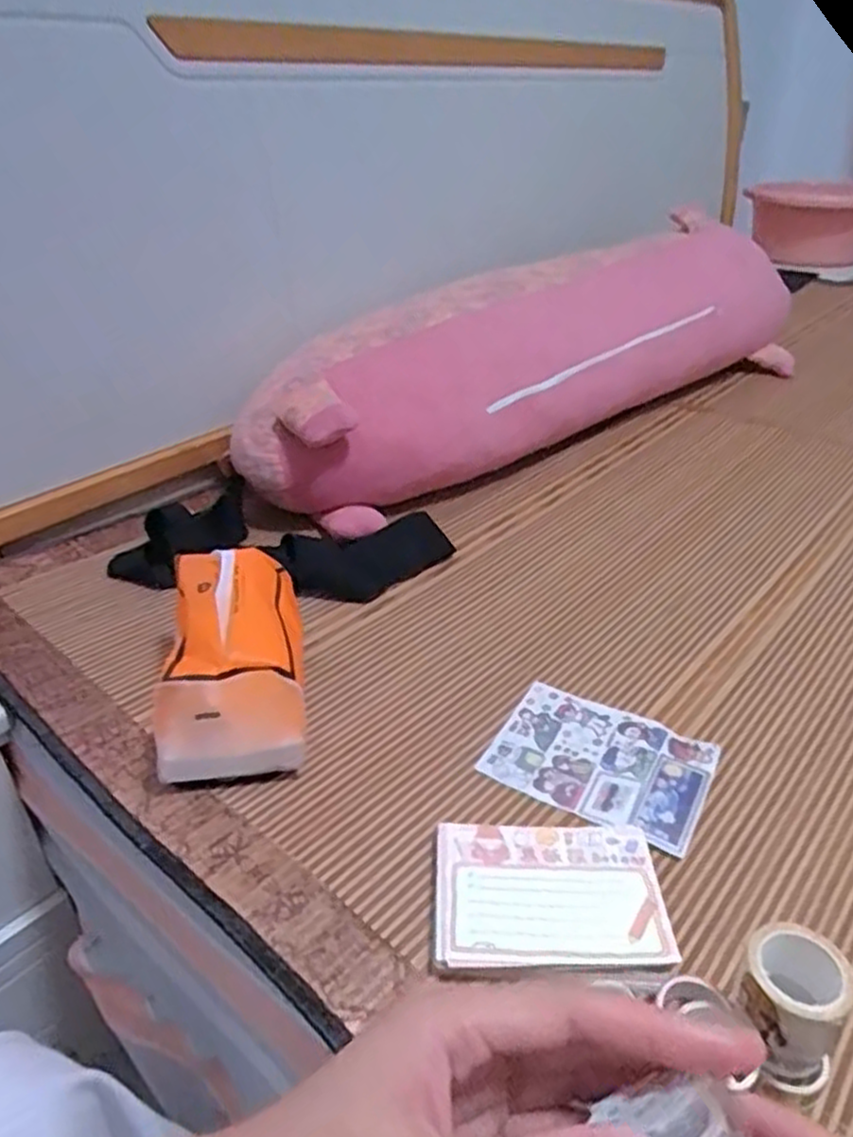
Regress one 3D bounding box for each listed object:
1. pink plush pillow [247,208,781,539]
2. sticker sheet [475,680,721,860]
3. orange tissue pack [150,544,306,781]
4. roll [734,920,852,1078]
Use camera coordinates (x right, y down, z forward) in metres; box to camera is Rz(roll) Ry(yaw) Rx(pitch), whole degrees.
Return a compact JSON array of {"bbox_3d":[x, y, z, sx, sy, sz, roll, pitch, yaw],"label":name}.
[{"bbox_3d":[0.148,-0.260,0.902,0.783,0.178,0.170,-25,39,-32],"label":"pink plush pillow"},{"bbox_3d":[0.115,0.126,0.496,0.135,0.007,0.098,17,36,26],"label":"sticker sheet"},{"bbox_3d":[-0.129,0.057,0.499,0.094,0.097,0.139,-7,33,-9],"label":"orange tissue pack"},{"bbox_3d":[0.154,0.177,0.313,0.040,0.031,0.045,27,42,37],"label":"roll"}]

